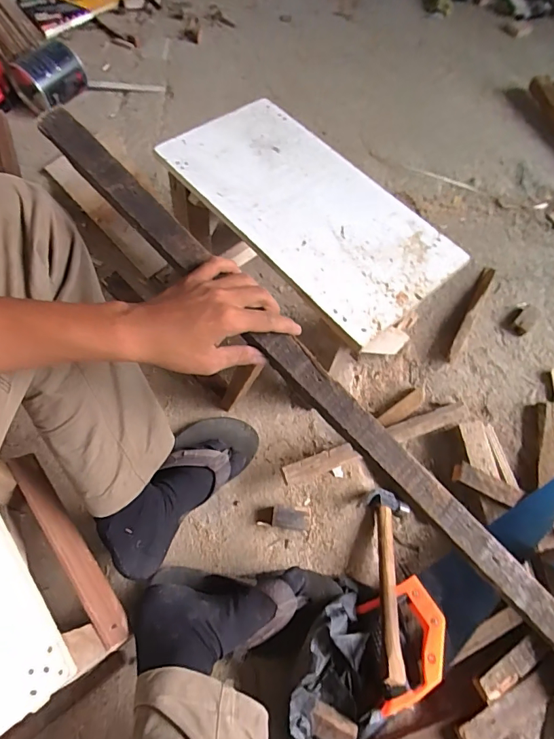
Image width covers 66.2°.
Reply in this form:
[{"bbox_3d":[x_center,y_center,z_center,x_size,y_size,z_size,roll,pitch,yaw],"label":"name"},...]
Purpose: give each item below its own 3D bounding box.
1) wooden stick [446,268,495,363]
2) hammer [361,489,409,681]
[{"bbox_3d":[0.380,-0.118,0.826,0.020,0.034,0.249,29,66,11],"label":"wooden stick"},{"bbox_3d":[0.161,0.291,0.598,0.072,0.034,0.248,8,47,2],"label":"hammer"}]

